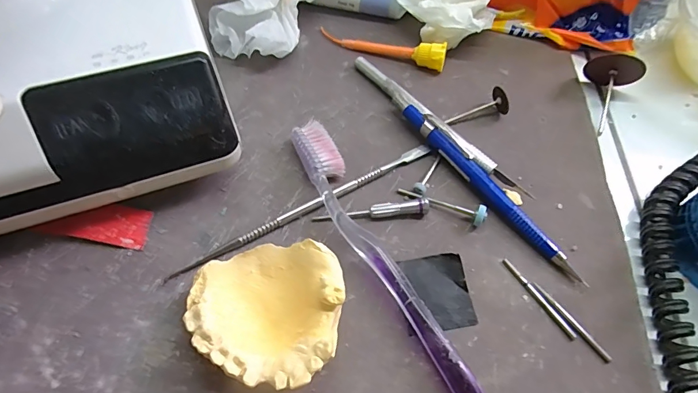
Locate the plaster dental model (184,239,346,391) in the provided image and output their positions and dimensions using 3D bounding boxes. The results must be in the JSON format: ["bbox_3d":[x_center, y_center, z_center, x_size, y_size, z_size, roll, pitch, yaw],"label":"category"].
[{"bbox_3d":[-0.035,0.049,0.174,0.061,0.023,0.057,1,59,-2],"label":"plaster dental model"}]

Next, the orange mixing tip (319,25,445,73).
[{"bbox_3d":[0.021,-0.102,0.274,0.087,0.016,0.014,18,60,8],"label":"orange mixing tip"}]

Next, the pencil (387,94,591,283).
[{"bbox_3d":[0.070,-0.009,0.220,0.011,0.012,0.134,-33,66,-20],"label":"pencil"}]

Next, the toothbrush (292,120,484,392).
[{"bbox_3d":[0.016,0.035,0.190,0.021,0.013,0.184,-21,62,-14],"label":"toothbrush"}]

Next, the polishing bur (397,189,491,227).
[{"bbox_3d":[0.048,0.003,0.214,0.046,0.010,0.009,24,61,12],"label":"polishing bur"}]

